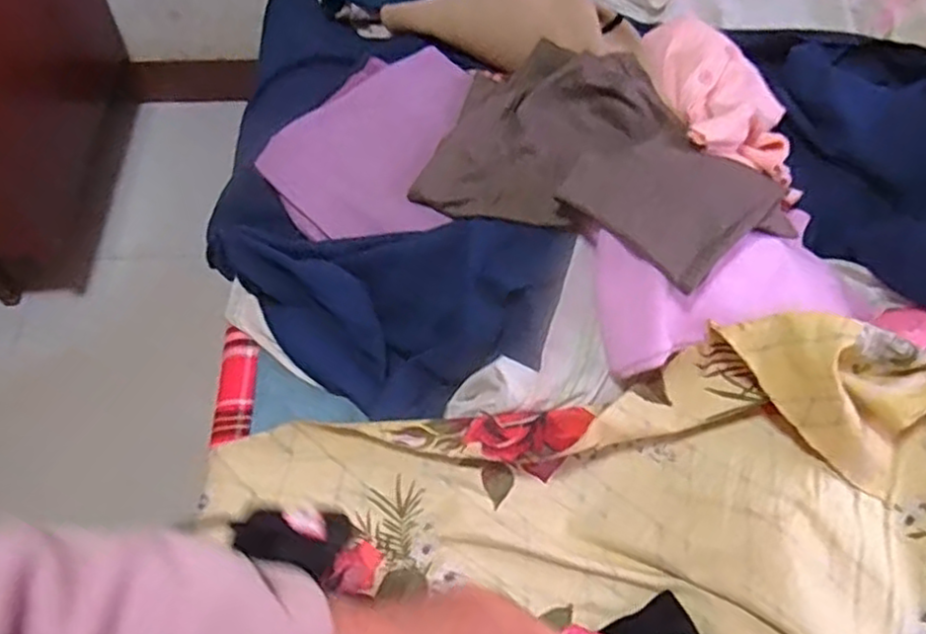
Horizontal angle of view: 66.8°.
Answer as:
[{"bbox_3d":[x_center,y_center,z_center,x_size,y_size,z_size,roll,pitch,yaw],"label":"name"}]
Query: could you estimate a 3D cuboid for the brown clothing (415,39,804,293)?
[{"bbox_3d":[0.145,-0.160,0.709,0.358,0.094,0.241,26,60,14],"label":"brown clothing"}]

